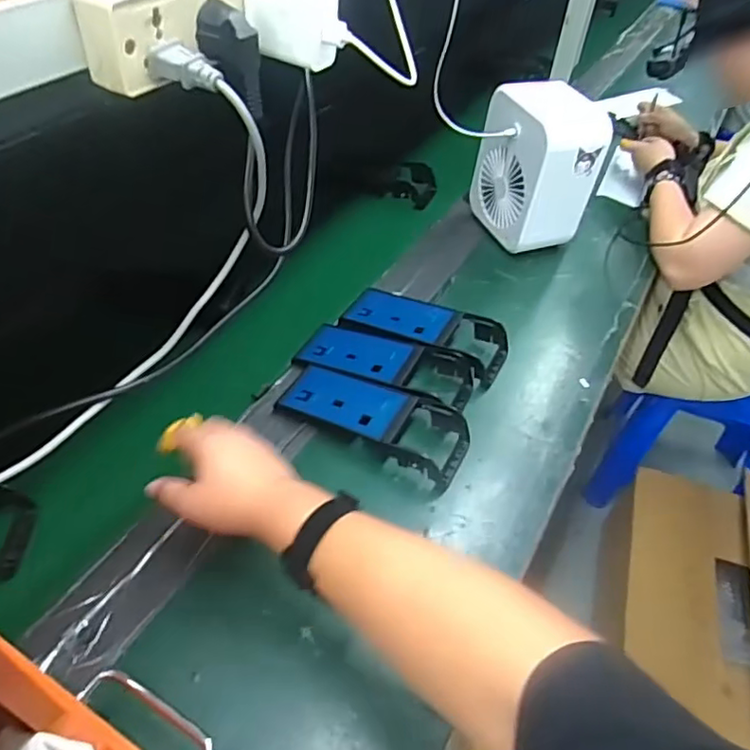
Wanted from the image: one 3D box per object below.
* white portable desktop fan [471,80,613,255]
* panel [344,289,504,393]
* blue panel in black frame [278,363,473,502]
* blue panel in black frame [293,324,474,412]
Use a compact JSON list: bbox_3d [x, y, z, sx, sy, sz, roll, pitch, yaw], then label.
[{"bbox_3d":[0.246,-0.314,0.936,0.122,0.221,0.165,-18,50,-20],"label":"white portable desktop fan"},{"bbox_3d":[0.066,-0.058,0.790,0.213,0.051,0.096,25,50,19],"label":"panel"},{"bbox_3d":[-0.002,0.045,0.670,0.213,0.037,0.094,23,49,18],"label":"blue panel in black frame"},{"bbox_3d":[0.013,-0.015,0.726,0.208,0.033,0.085,20,48,16],"label":"blue panel in black frame"}]

